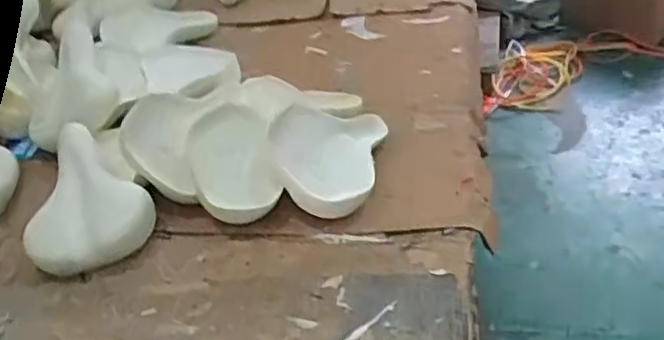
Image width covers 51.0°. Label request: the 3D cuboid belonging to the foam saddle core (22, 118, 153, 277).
[{"bbox_3d":[-0.397,0.045,1.096,0.192,0.108,0.223,-24,39,-19],"label":"foam saddle core"}]

